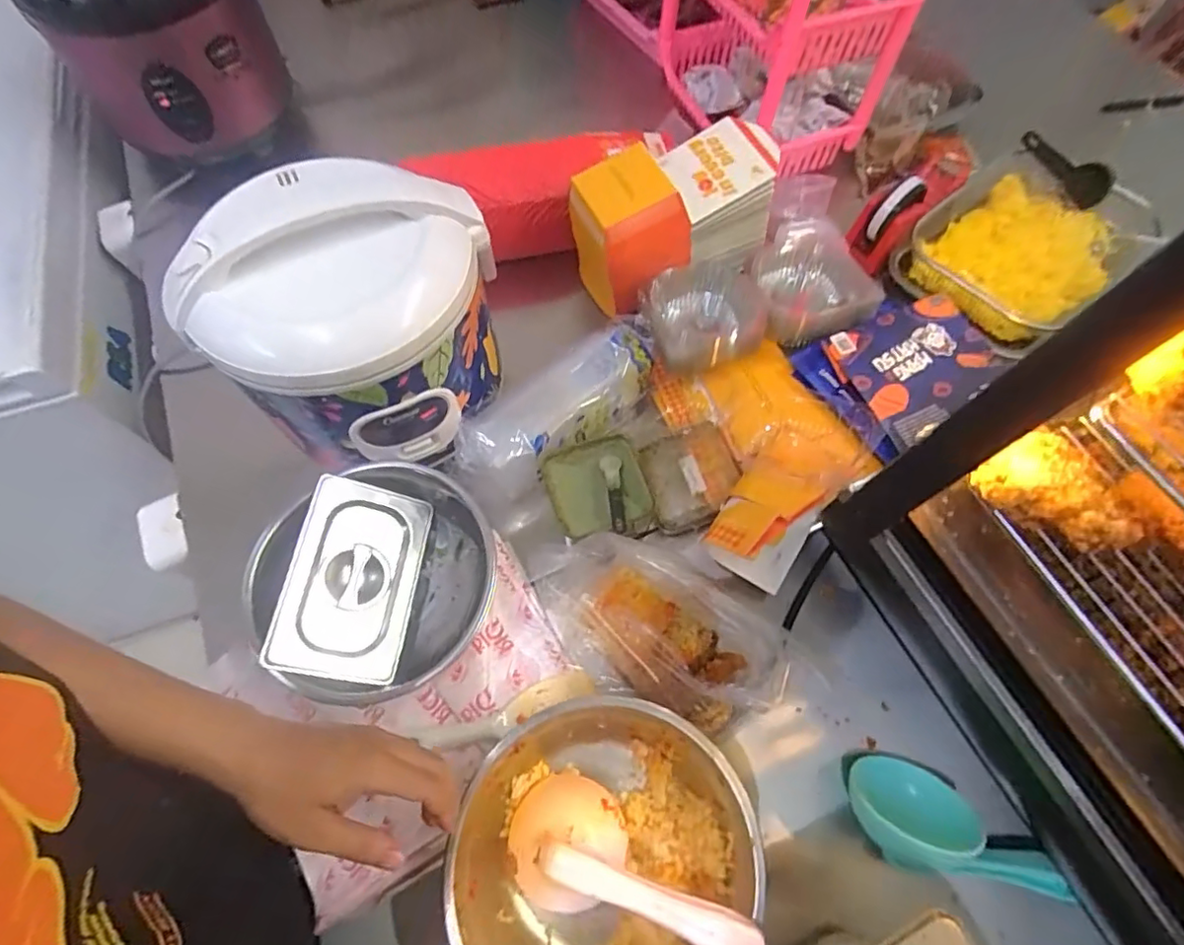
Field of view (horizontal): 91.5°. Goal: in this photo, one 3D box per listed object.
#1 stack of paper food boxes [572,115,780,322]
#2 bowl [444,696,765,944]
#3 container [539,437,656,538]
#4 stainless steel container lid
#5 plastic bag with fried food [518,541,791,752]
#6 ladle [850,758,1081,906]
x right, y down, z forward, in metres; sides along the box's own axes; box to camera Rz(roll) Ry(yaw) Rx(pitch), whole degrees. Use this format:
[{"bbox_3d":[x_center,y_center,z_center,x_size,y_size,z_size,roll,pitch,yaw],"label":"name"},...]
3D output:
[{"bbox_3d":[0.099,-0.305,0.687,0.231,0.141,0.124,-29,68,-12],"label":"stack of paper food boxes"},{"bbox_3d":[0.008,0.303,0.458,0.224,0.087,0.211,0,65,0],"label":"bowl"},{"bbox_3d":[0.008,0.021,0.595,0.098,0.040,0.109,-16,66,-7],"label":"container"},{"bbox_3d":[-0.222,0.098,0.542,0.111,0.016,0.178,19,62,-23],"label":"stainless steel container lid"},{"bbox_3d":[0.049,0.143,0.527,0.242,0.073,0.117,30,69,14],"label":"plastic bag with fried food"},{"bbox_3d":[0.304,0.289,0.471,0.174,0.060,0.084,7,65,4],"label":"ladle"}]

